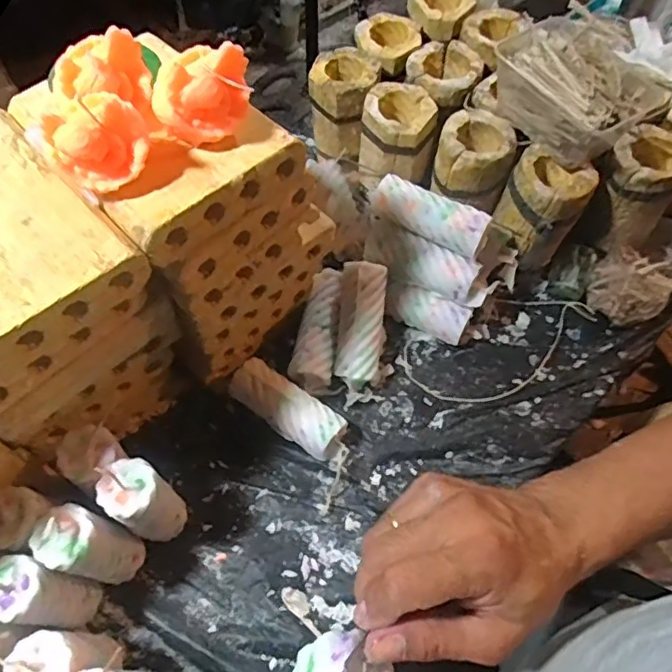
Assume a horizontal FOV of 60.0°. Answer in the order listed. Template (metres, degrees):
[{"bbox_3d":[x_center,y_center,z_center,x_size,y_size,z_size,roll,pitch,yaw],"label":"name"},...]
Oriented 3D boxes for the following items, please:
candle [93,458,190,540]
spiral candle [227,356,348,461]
[{"bbox_3d":[-0.184,0.163,0.568,0.051,0.134,0.054,-36,66,-19],"label":"candle"},{"bbox_3d":[-0.054,0.083,0.660,0.138,0.047,0.050,32,65,17],"label":"spiral candle"}]

